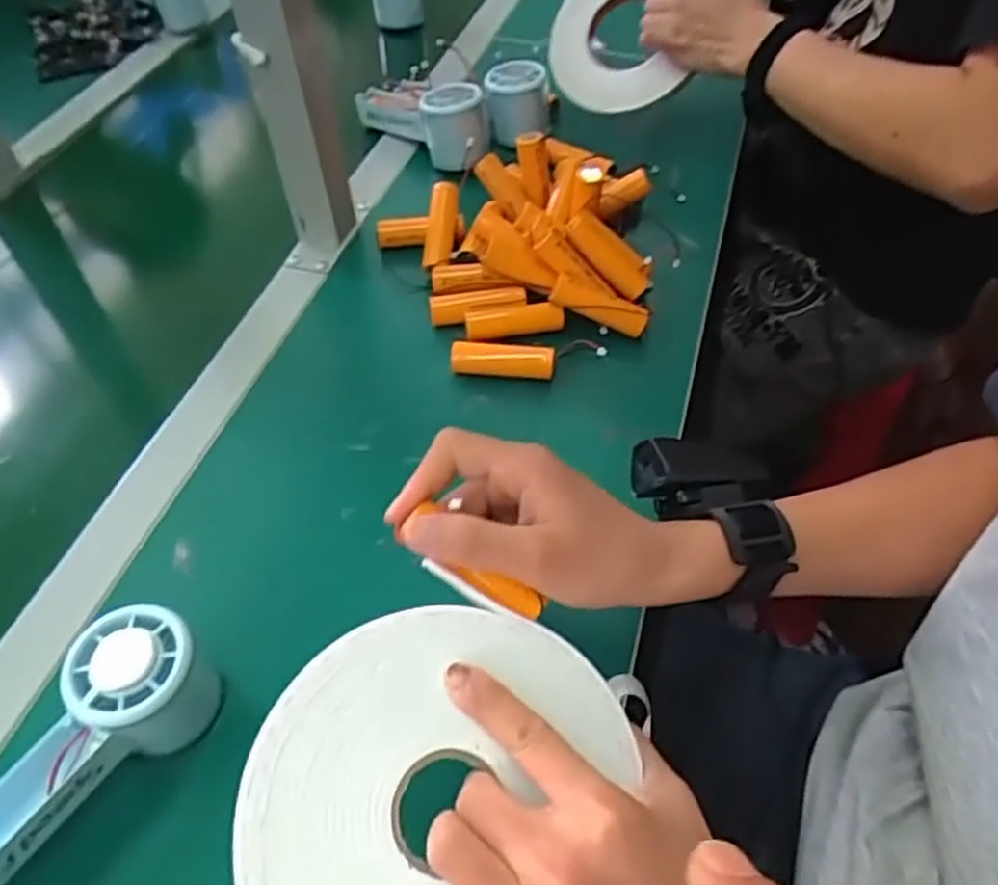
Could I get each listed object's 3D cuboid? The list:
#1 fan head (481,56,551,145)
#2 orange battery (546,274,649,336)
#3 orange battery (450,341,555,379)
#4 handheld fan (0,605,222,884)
[{"bbox_3d":[0.018,-0.316,0.706,0.059,0.066,0.046,-1,52,1],"label":"fan head"},{"bbox_3d":[0.073,-0.099,0.541,0.070,0.017,0.019,23,54,-2],"label":"orange battery"},{"bbox_3d":[0.002,-0.057,0.523,0.072,0.019,0.019,4,52,5],"label":"orange battery"},{"bbox_3d":[-0.203,0.148,0.346,0.055,0.061,0.146,36,60,26],"label":"handheld fan"}]

